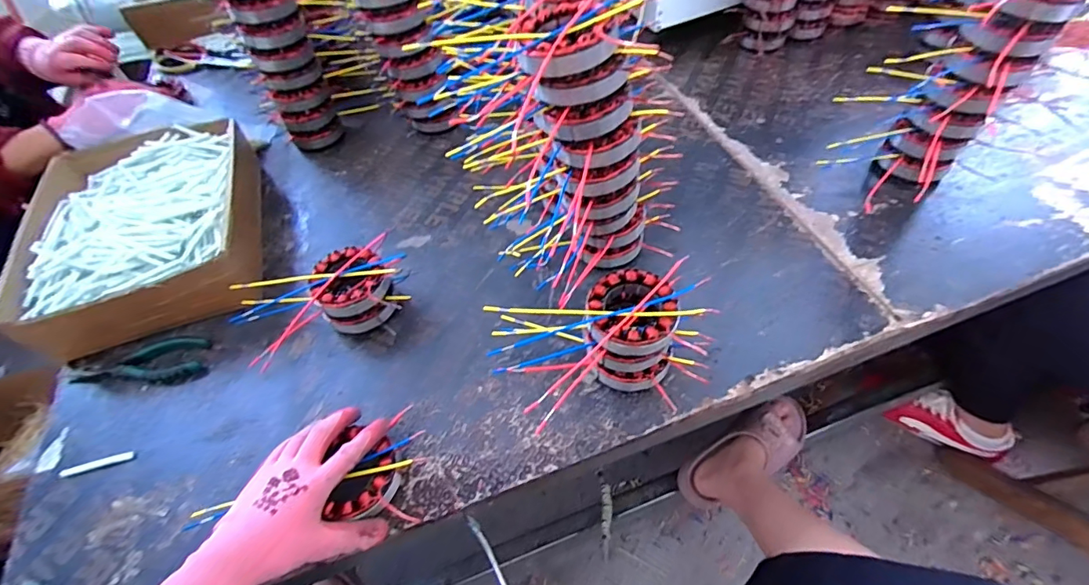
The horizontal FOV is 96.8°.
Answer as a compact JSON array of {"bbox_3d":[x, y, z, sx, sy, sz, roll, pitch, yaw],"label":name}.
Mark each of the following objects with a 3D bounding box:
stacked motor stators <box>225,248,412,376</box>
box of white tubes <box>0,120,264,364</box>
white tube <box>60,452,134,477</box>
[{"bbox_3d":[-0.261,0.009,0.570,0.200,0.065,0.095,-15,54,-5],"label":"stacked motor stators"},{"bbox_3d":[-0.539,-0.093,0.658,0.273,0.089,0.329,-20,54,-9],"label":"box of white tubes"},{"bbox_3d":[-0.466,0.178,0.505,0.068,0.008,0.011,-15,54,-5],"label":"white tube"}]

